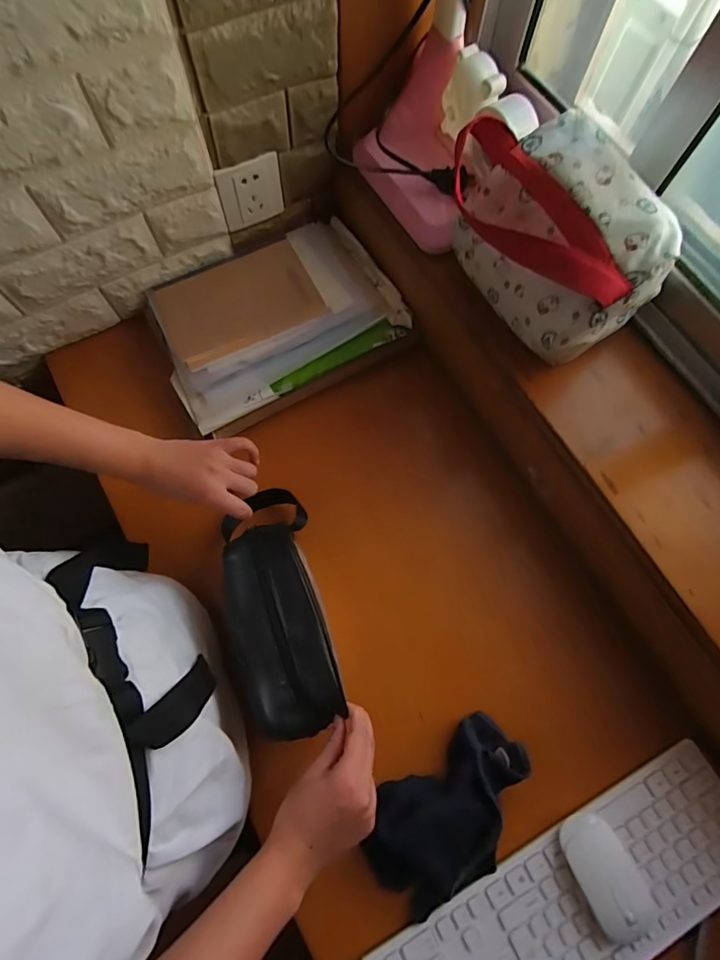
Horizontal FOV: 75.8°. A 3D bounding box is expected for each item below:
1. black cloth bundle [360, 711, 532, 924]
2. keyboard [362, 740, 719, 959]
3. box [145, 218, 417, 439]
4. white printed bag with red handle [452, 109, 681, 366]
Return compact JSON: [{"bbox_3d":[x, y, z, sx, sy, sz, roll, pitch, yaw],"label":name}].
[{"bbox_3d":[0.102,0.362,0.493,0.194,0.029,0.125,-35,77,-11],"label":"black cloth bundle"},{"bbox_3d":[0.222,0.450,0.479,0.433,0.022,0.133,-27,75,-9],"label":"keyboard"},{"bbox_3d":[-0.118,-0.233,0.659,0.335,0.048,0.245,-29,76,-9],"label":"box"},{"bbox_3d":[0.196,-0.251,0.482,0.143,0.121,0.226,-36,77,-11],"label":"white printed bag with red handle"}]

